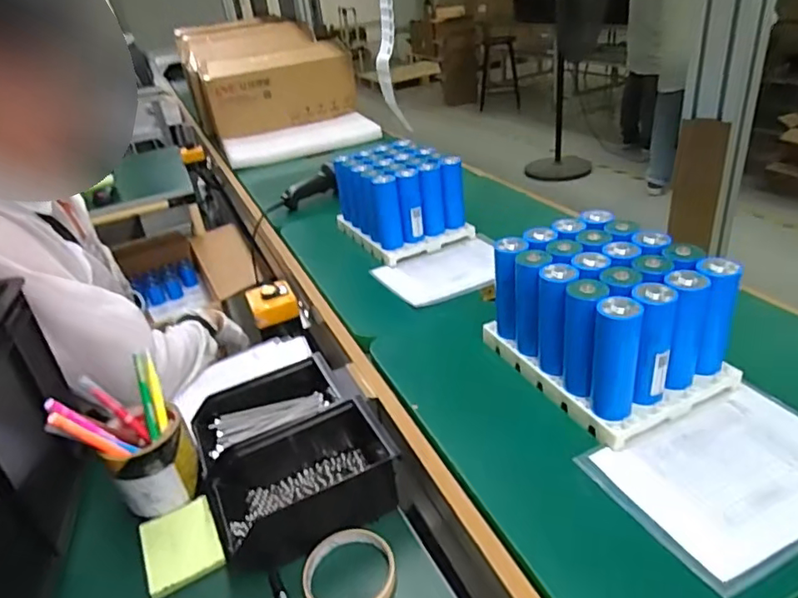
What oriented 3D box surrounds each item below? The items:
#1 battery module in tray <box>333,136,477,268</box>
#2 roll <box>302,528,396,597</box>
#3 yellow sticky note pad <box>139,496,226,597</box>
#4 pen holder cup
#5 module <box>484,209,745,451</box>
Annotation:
[{"bbox_3d":[-0.001,-0.179,1.021,0.161,0.158,0.221,-22,33,-23],"label":"battery module in tray"},{"bbox_3d":[-0.046,0.251,0.512,0.083,0.023,0.086,-6,31,3],"label":"roll"},{"bbox_3d":[-0.220,0.249,0.564,0.071,0.009,0.095,-21,33,-21],"label":"yellow sticky note pad"},{"bbox_3d":[-0.266,0.173,0.607,0.085,0.081,0.083,-6,31,3],"label":"pen holder cup"},{"bbox_3d":[0.230,0.017,0.626,0.170,0.147,0.227,-20,33,-20],"label":"module"}]

